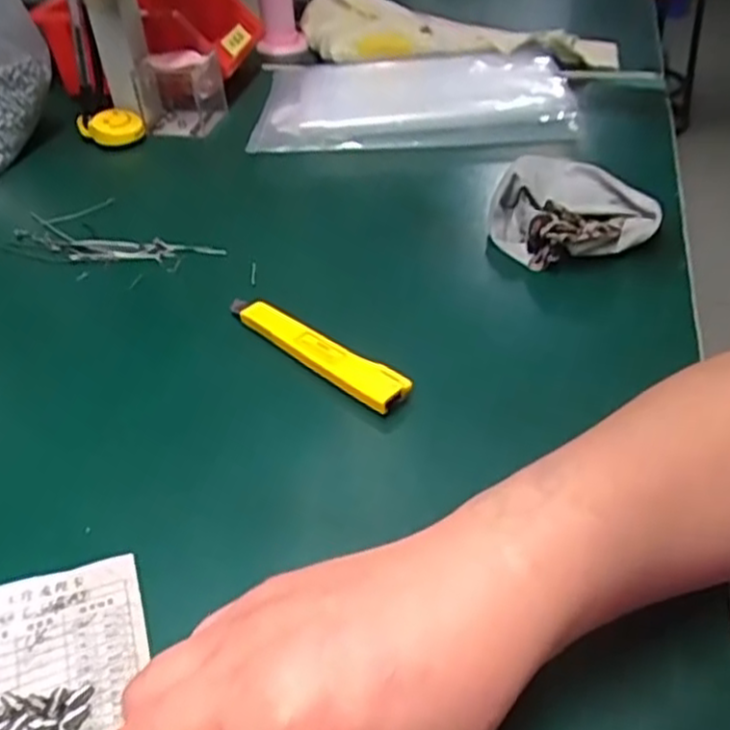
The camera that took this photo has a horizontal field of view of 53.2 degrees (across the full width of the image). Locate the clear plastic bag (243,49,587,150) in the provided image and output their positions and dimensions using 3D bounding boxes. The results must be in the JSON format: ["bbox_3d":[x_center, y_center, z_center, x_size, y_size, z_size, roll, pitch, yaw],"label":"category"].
[{"bbox_3d":[0.037,-0.238,0.642,0.268,0.045,0.197,0,41,4],"label":"clear plastic bag"}]

